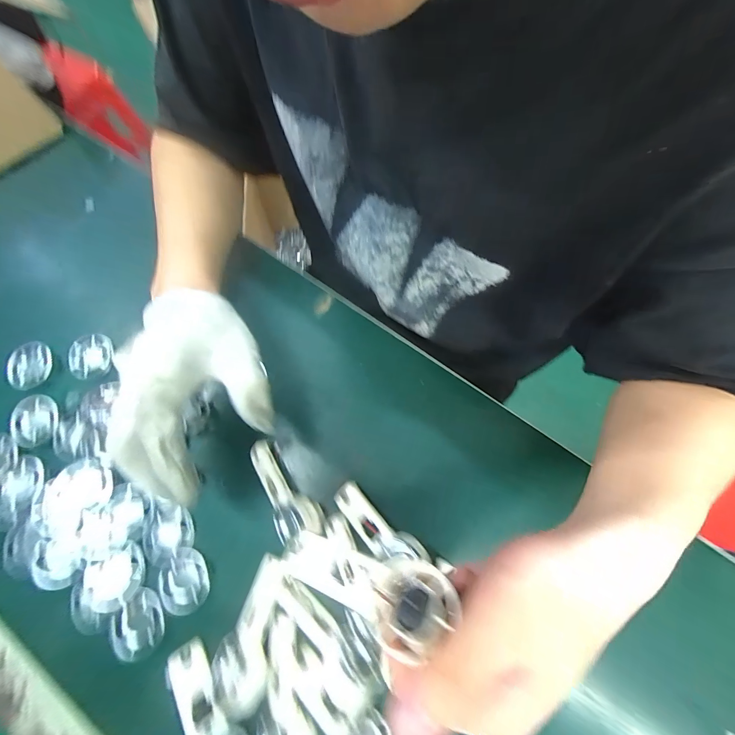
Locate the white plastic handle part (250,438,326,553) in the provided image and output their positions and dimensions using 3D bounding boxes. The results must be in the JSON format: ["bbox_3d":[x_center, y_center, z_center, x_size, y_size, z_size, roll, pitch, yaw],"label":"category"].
[{"bbox_3d":[-0.071,0.101,0.276,0.038,0.014,0.090,-27,72,-10],"label":"white plastic handle part"}]

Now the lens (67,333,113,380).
[{"bbox_3d":[-0.278,-0.012,0.332,0.037,0.008,0.048,-6,69,-2],"label":"lens"}]

